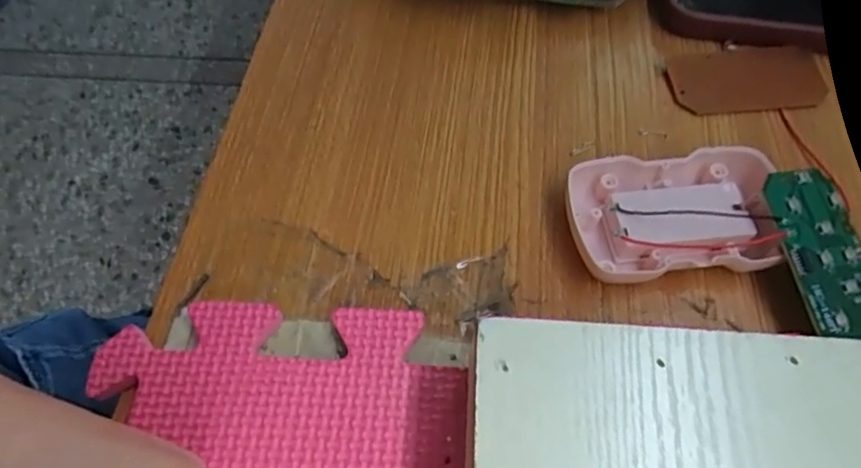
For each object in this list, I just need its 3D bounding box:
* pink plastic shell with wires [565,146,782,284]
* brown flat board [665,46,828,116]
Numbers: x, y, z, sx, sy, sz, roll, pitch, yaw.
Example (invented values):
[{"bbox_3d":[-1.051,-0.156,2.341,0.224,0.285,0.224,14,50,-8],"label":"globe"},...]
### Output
[{"bbox_3d":[0.101,-0.008,0.233,0.080,0.023,0.054,-5,60,-3],"label":"pink plastic shell with wires"},{"bbox_3d":[0.159,-0.078,0.284,0.074,0.004,0.040,-2,62,1],"label":"brown flat board"}]

